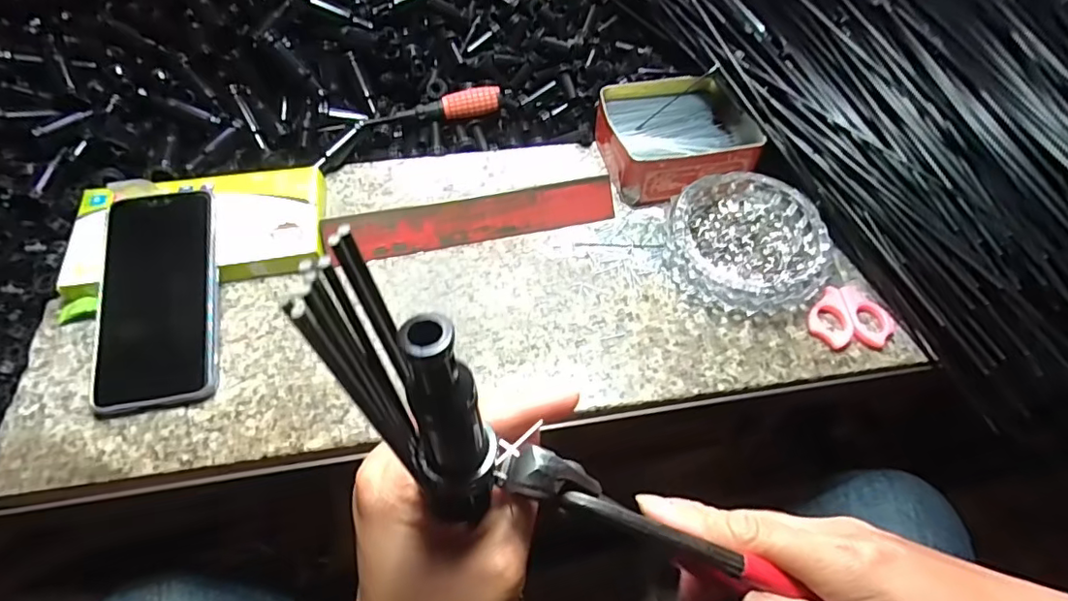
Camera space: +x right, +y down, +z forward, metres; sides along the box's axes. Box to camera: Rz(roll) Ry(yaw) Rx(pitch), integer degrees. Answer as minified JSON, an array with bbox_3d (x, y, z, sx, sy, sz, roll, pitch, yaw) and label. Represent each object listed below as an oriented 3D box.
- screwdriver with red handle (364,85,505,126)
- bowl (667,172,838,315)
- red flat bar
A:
[{"bbox_3d":[-0.087,-0.176,0.501,0.126,0.022,0.026,-13,58,-11],"label":"screwdriver with red handle"},{"bbox_3d":[0.165,-0.045,0.428,0.108,0.033,0.116,1,57,-2],"label":"bowl"},{"bbox_3d":[-0.046,-0.064,0.440,0.226,0.007,0.035,-11,96,-9],"label":"red flat bar"}]

